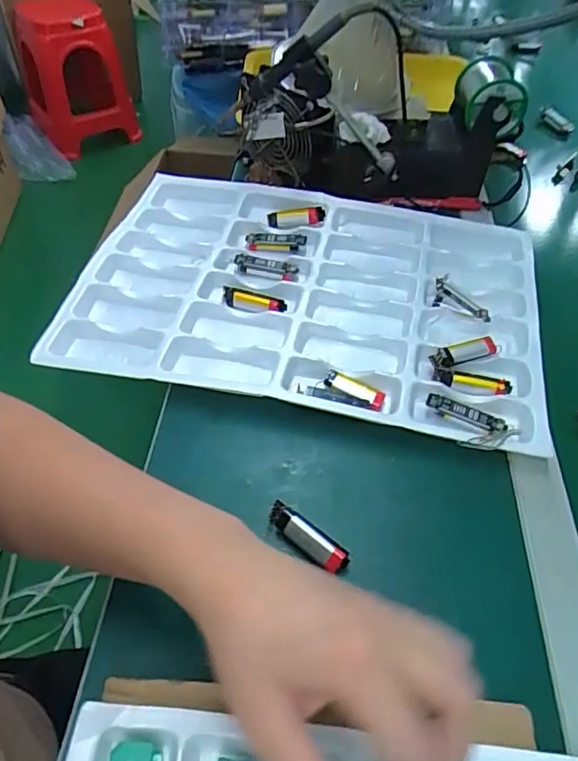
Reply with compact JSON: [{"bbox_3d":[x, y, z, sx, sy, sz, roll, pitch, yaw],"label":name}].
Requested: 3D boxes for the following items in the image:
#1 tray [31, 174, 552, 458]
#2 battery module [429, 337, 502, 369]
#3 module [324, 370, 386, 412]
[{"bbox_3d":[0.021,-0.094,0.579,0.442,0.032,0.311,10,49,8],"label":"tray"},{"bbox_3d":[0.165,-0.027,0.521,0.068,0.011,0.020,-15,52,-15],"label":"battery module"},{"bbox_3d":[0.059,0.009,0.498,0.054,0.011,0.018,23,52,18],"label":"module"}]

